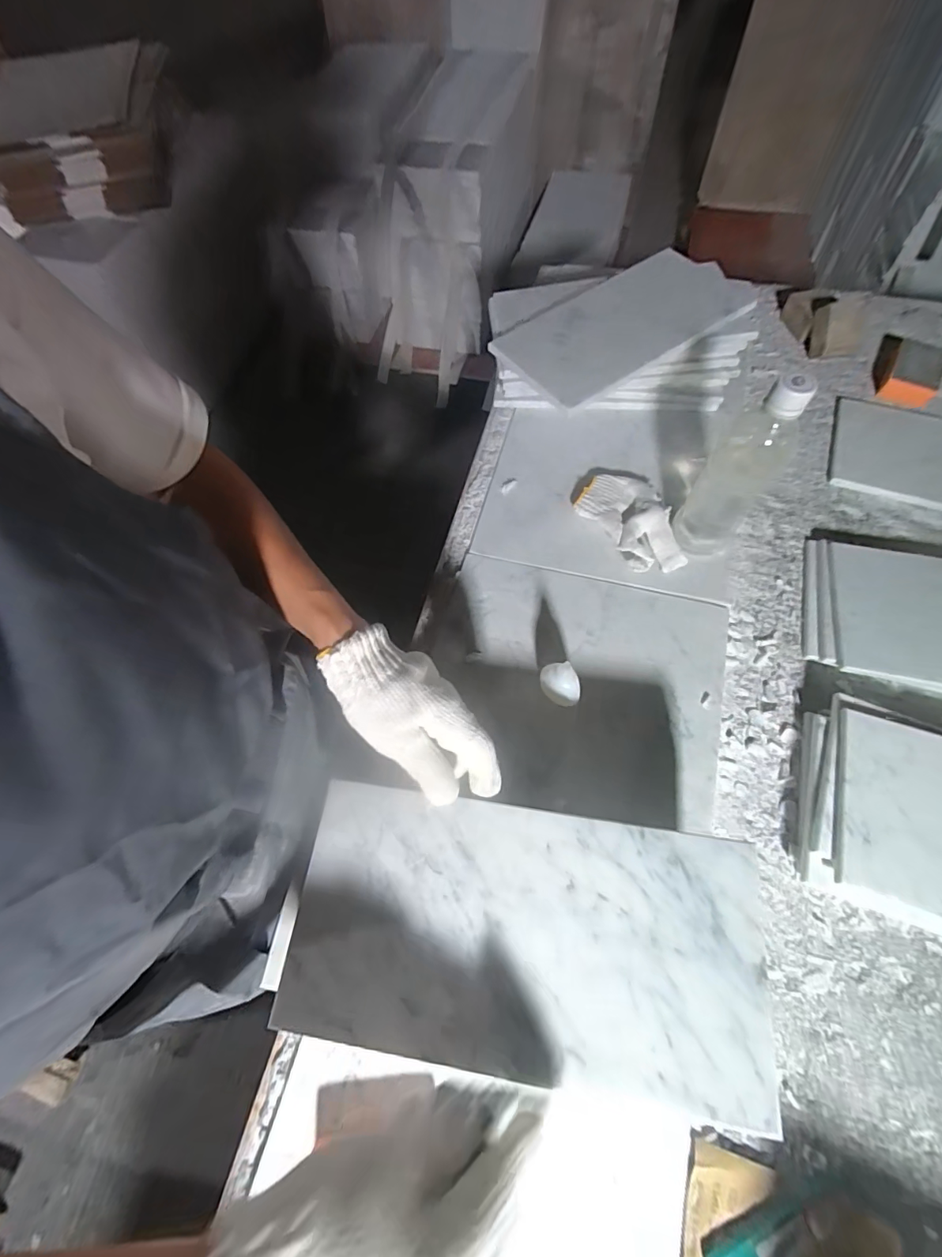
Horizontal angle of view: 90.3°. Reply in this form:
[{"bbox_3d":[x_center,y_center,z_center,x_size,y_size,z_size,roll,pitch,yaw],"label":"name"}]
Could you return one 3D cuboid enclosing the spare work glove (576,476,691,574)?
[{"bbox_3d":[0.195,-0.130,0.555,0.092,0.035,0.151,-29,68,-11],"label":"spare work glove"}]

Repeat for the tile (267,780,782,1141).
[{"bbox_3d":[0.034,0.197,0.304,0.298,0.016,0.148,8,66,4],"label":"tile"}]

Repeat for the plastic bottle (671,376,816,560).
[{"bbox_3d":[0.265,-0.148,0.468,0.067,0.206,0.062,31,70,14],"label":"plastic bottle"}]

